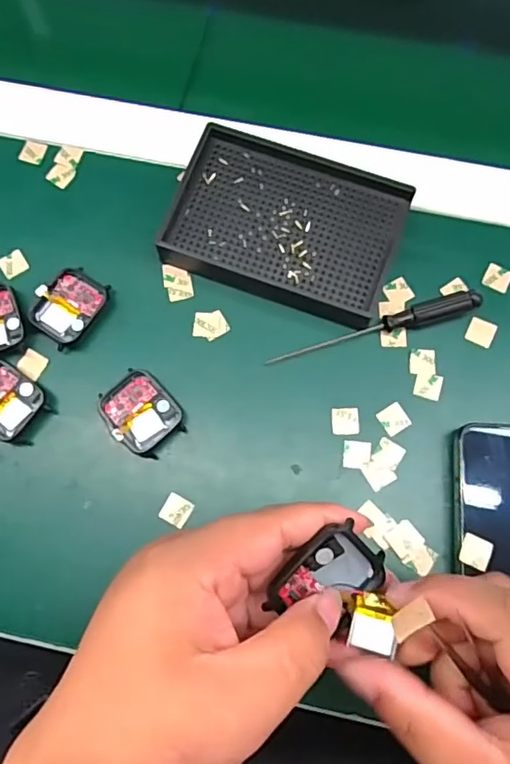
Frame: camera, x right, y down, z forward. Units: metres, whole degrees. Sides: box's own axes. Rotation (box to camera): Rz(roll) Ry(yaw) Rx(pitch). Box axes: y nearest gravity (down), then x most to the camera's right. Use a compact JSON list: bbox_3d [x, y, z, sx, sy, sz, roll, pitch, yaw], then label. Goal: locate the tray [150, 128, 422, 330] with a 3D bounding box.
[{"bbox_3d":[0.020,-0.098,0.346,0.136,0.020,0.099,19,77,4],"label":"tray"}]

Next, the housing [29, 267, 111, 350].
[{"bbox_3d":[-0.113,-0.046,0.340,0.036,0.011,0.047,34,79,8],"label":"housing"}]

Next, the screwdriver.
[{"bbox_3d":[0.072,-0.032,0.333,0.129,0.012,0.014,-17,77,-4],"label":"screwdriver"}]

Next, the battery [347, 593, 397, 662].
[{"bbox_3d":[0.048,0.096,0.221,0.018,0.004,0.021,12,77,3],"label":"battery"}]

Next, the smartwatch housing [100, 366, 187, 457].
[{"bbox_3d":[-0.066,0.019,0.325,0.037,0.012,0.045,-42,80,-9],"label":"smartwatch housing"}]

